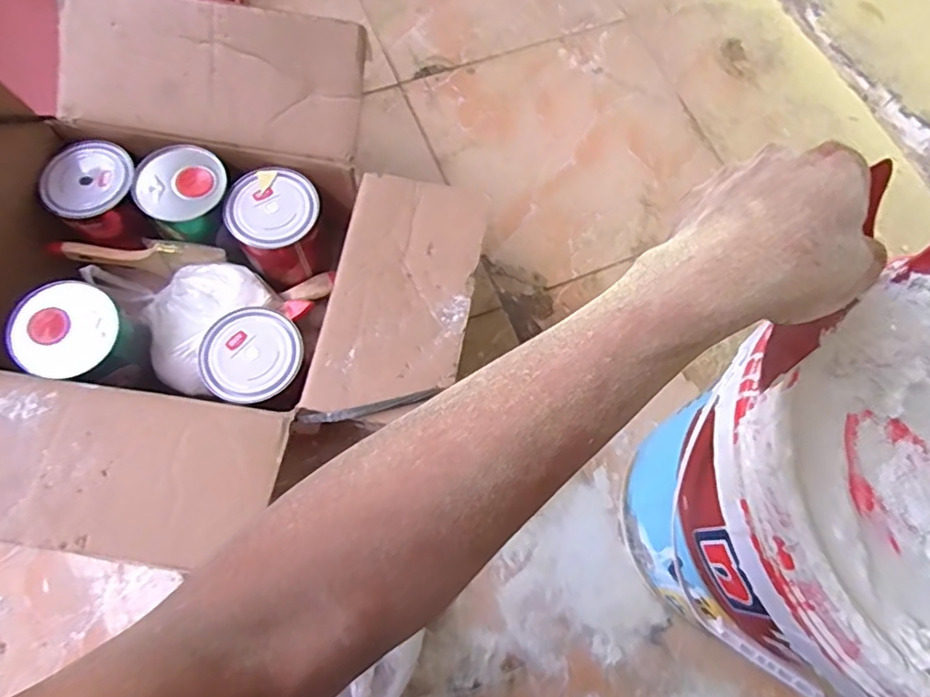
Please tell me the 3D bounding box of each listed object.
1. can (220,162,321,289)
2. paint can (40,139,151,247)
[{"bbox_3d":[-0.222,-0.143,0.709,0.105,0.104,0.107,-19,72,-9],"label":"can"},{"bbox_3d":[-0.433,-0.178,0.702,0.101,0.086,0.109,-5,70,-4],"label":"paint can"}]

